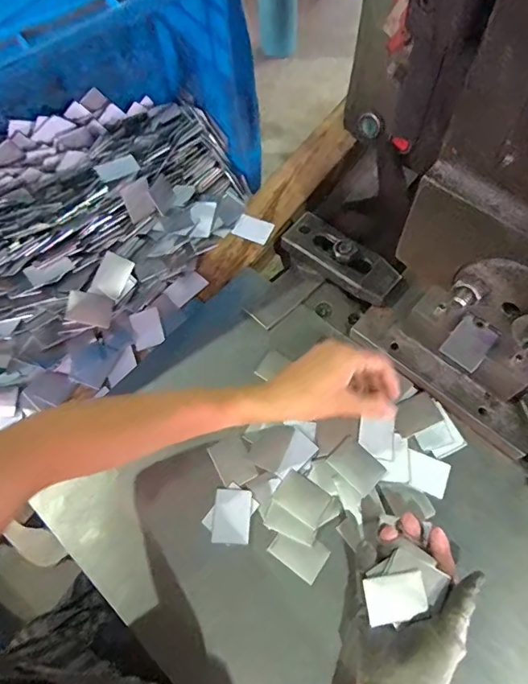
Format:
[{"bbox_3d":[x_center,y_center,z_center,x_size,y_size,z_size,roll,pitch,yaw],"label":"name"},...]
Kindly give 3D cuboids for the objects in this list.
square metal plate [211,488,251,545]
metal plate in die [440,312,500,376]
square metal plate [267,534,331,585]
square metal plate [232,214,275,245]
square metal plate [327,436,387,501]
[{"bbox_3d":[-0.030,0.164,0.430,0.034,0.004,0.047,0,68,14],"label":"square metal plate"},{"bbox_3d":[0.189,0.001,0.422,0.035,0.007,0.045,39,87,12],"label":"metal plate in die"},{"bbox_3d":[0.032,0.192,0.420,0.048,0.005,0.033,32,70,16],"label":"square metal plate"},{"bbox_3d":[-0.013,-0.145,0.594,0.045,0.005,0.034,23,73,8],"label":"square metal plate"},{"bbox_3d":[0.089,0.119,0.441,0.034,0.006,0.048,-41,69,-16],"label":"square metal plate"}]

